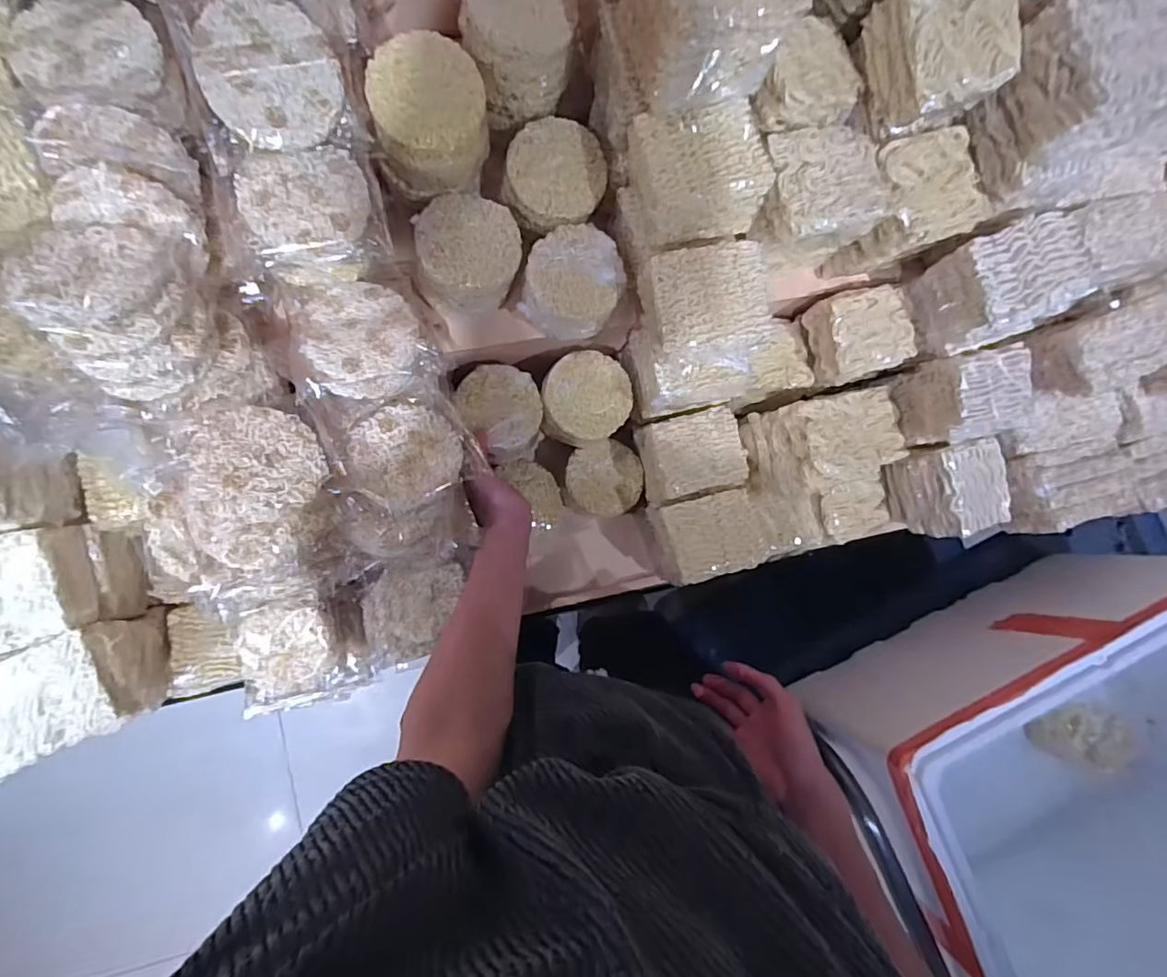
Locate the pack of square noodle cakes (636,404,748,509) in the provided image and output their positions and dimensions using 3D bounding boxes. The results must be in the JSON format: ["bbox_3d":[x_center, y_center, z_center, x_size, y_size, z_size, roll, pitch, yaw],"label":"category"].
[{"bbox_3d":[0.151,-0.047,0.775,0.130,0.060,0.106,-13,88,-9],"label":"pack of square noodle cakes"}]

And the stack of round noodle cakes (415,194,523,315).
[{"bbox_3d":[-0.131,-0.265,0.651,0.111,0.068,0.117,7,85,-8],"label":"stack of round noodle cakes"}]

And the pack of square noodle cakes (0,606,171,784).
[{"bbox_3d":[-0.563,0.221,0.637,0.125,0.145,0.108,-21,89,-9],"label":"pack of square noodle cakes"}]

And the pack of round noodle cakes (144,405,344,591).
[{"bbox_3d":[-0.328,0.010,0.559,0.157,0.101,0.170,2,86,-8],"label":"pack of round noodle cakes"}]

